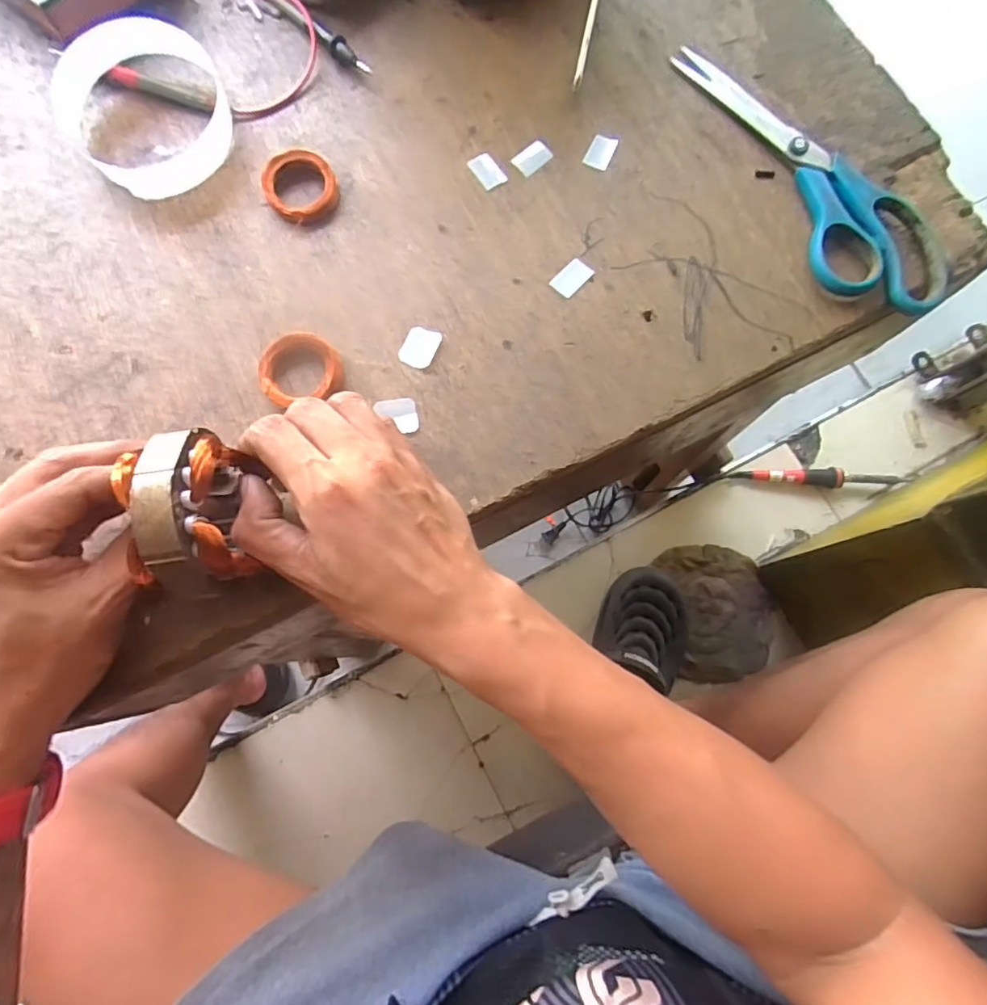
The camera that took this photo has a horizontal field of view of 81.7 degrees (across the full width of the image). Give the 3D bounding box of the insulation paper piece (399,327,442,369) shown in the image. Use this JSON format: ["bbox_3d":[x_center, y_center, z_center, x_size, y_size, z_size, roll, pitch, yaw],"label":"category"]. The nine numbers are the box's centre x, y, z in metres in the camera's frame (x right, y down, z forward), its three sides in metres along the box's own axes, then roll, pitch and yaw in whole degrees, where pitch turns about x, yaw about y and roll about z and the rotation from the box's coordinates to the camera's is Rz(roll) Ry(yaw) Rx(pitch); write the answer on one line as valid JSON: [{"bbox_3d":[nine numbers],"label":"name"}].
[{"bbox_3d":[-0.043,-0.091,0.335,0.020,0.004,0.024,23,77,4],"label":"insulation paper piece"}]

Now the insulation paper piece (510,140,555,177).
[{"bbox_3d":[0.025,-0.222,0.366,0.025,0.004,0.017,-43,81,-10],"label":"insulation paper piece"}]

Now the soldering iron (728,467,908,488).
[{"bbox_3d":[0.465,-0.036,0.802,0.253,0.032,0.025,6,77,0],"label":"soldering iron"}]

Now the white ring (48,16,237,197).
[{"bbox_3d":[-0.211,-0.244,0.348,0.096,0.039,0.093,0,77,-1],"label":"white ring"}]

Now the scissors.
[{"bbox_3d":[0.199,-0.212,0.359,0.076,0.014,0.227,-25,79,-7],"label":"scissors"}]

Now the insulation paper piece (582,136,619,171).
[{"bbox_3d":[0.069,-0.226,0.368,0.016,0.004,0.022,24,78,4],"label":"insulation paper piece"}]

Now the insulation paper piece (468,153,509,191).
[{"bbox_3d":[-0.004,-0.211,0.363,0.017,0.004,0.024,-34,80,-9],"label":"insulation paper piece"}]

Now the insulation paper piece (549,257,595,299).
[{"bbox_3d":[0.048,-0.138,0.348,0.016,0.004,0.026,41,79,8],"label":"insulation paper piece"}]

